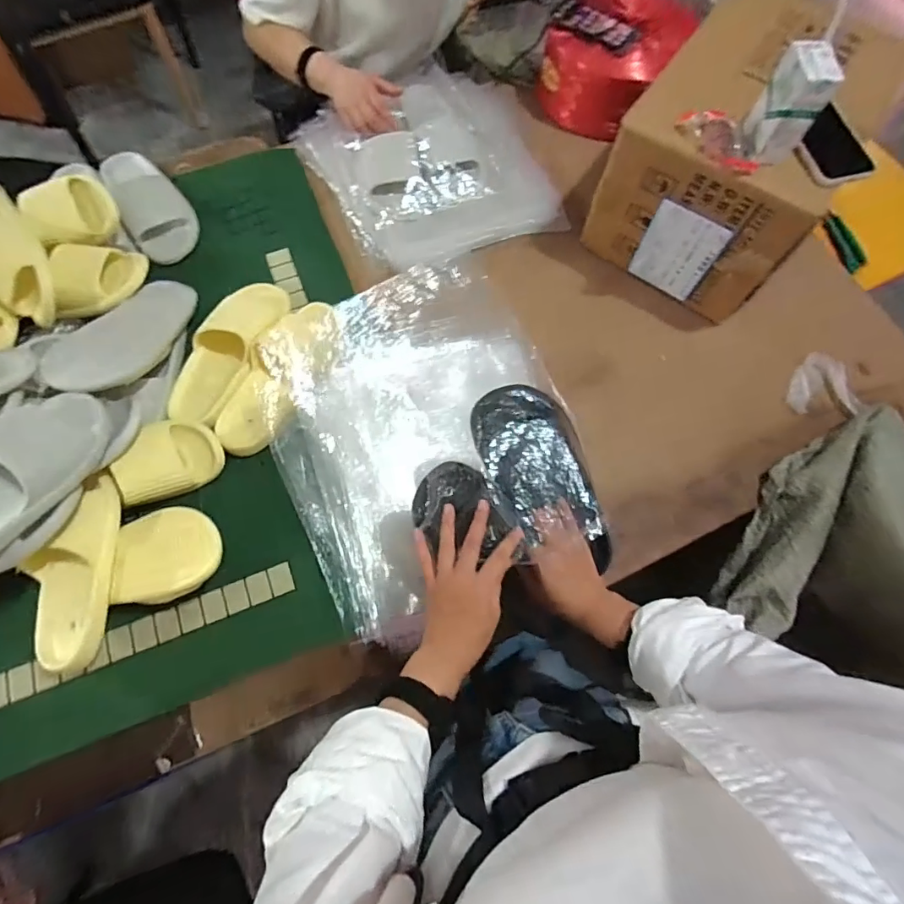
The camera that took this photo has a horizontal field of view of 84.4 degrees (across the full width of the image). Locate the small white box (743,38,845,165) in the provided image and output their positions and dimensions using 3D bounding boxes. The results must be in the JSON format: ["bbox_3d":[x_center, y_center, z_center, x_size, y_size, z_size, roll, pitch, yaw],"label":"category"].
[{"bbox_3d":[0.402,-0.416,0.593,0.040,0.105,0.070,-6,71,-5],"label":"small white box"}]

